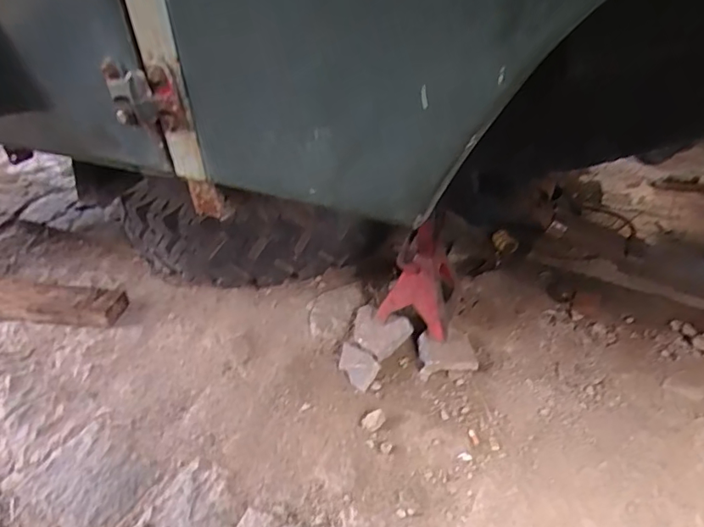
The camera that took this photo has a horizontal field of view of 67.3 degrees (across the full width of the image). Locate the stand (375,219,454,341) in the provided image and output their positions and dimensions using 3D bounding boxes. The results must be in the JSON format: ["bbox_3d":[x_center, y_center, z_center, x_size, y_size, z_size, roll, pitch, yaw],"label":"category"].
[{"bbox_3d":[0.139,0.036,1.133,0.152,0.233,0.127,7,38,15],"label":"stand"}]

